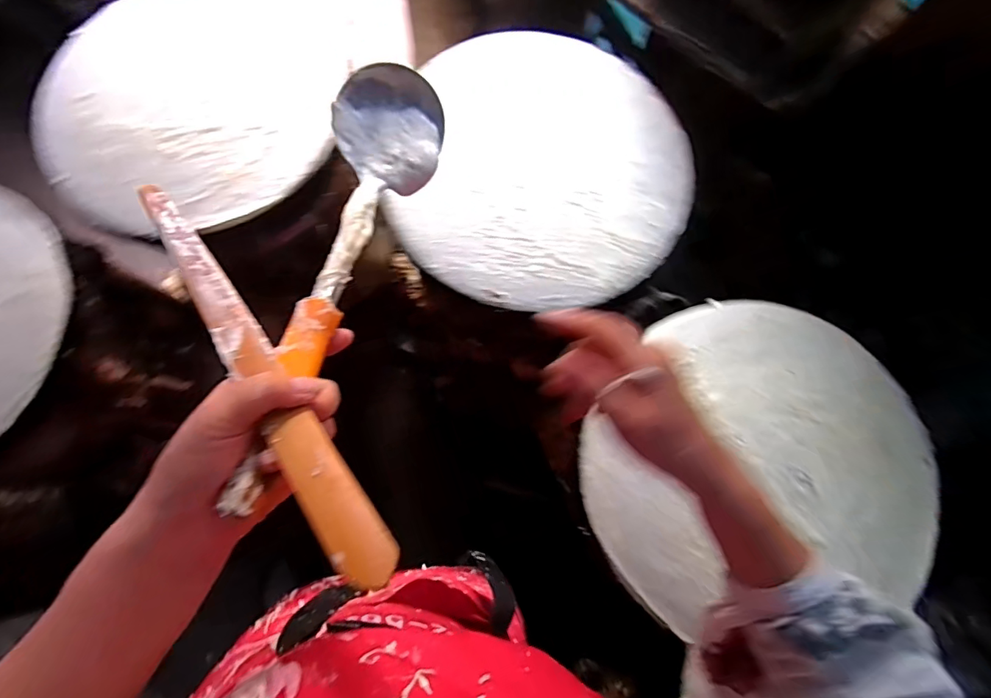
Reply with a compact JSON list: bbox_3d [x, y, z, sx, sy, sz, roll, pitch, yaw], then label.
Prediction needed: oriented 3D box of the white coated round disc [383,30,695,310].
[{"bbox_3d":[0.066,-0.221,0.582,0.326,0.033,0.346,0,77,2],"label":"white coated round disc"}]

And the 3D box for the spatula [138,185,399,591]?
[{"bbox_3d":[-0.176,-0.018,0.324,0.027,0.007,0.407,-27,53,-28],"label":"spatula"}]

